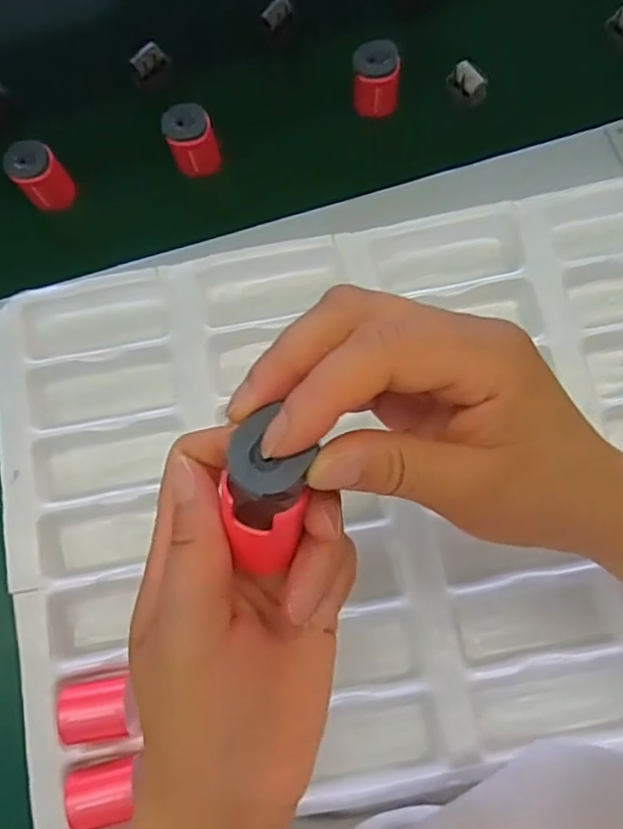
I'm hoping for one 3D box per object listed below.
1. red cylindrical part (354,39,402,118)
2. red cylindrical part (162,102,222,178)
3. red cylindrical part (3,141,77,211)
[{"bbox_3d":[0.044,-0.223,0.429,0.030,0.037,0.028,-1,78,1],"label":"red cylindrical part"},{"bbox_3d":[-0.079,-0.181,0.428,0.030,0.036,0.029,0,78,1],"label":"red cylindrical part"},{"bbox_3d":[-0.179,-0.158,0.428,0.033,0.035,0.030,0,78,1],"label":"red cylindrical part"}]

